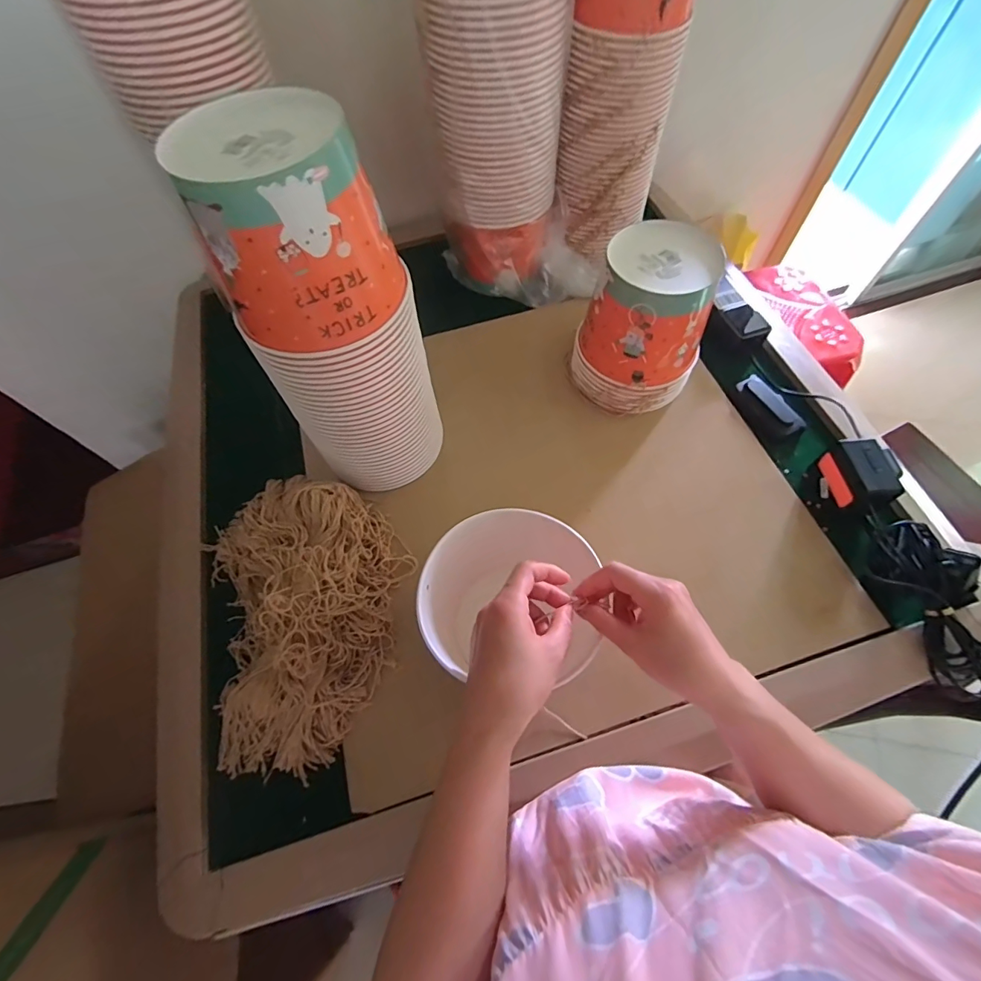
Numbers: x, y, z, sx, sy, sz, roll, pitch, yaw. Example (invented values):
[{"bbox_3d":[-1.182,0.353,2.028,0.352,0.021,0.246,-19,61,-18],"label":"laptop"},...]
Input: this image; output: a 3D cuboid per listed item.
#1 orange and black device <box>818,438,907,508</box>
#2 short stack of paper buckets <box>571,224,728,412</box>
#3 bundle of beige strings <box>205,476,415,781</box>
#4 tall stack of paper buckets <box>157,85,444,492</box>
[{"bbox_3d":[0.445,-0.010,0.551,0.055,0.072,0.084,-6,62,0],"label":"orange and black device"},{"bbox_3d":[0.202,-0.218,0.592,0.146,0.186,0.145,22,65,14],"label":"short stack of paper buckets"},{"bbox_3d":[-0.205,0.122,0.500,0.230,0.074,0.313,-19,62,-7],"label":"bundle of beige strings"},{"bbox_3d":[-0.147,-0.149,0.459,0.132,0.351,0.132,11,63,8],"label":"tall stack of paper buckets"}]

